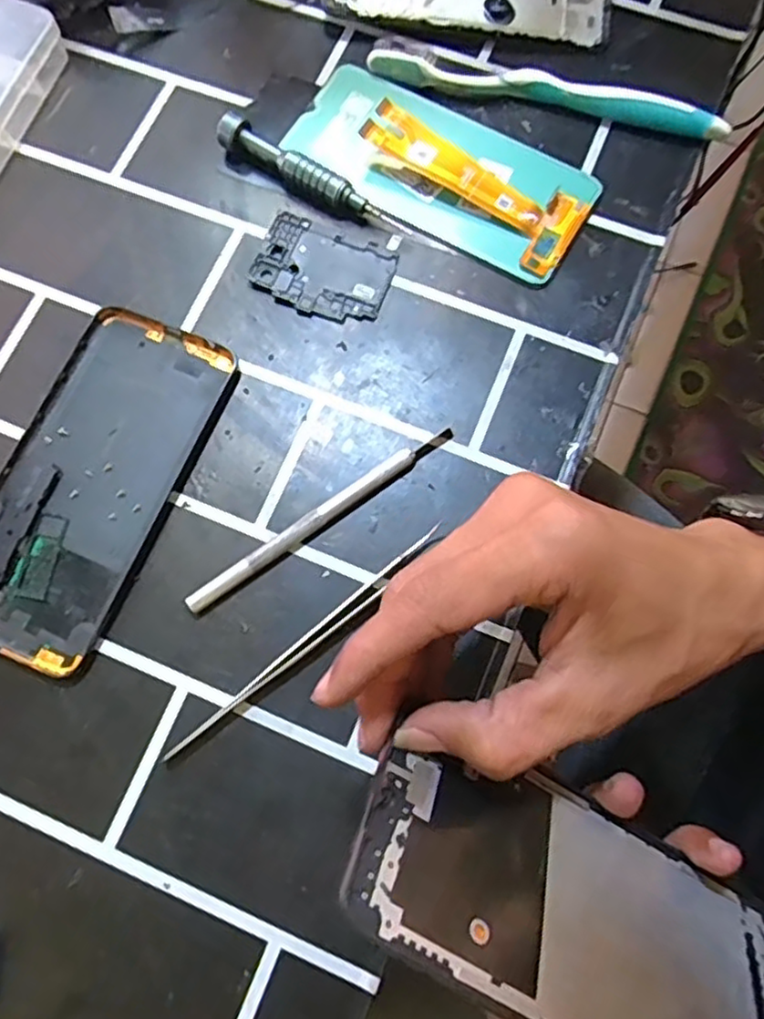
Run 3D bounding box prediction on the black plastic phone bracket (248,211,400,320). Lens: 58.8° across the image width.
[{"bbox_3d":[-0.029,-0.118,0.333,0.066,0.005,0.044,20,76,6],"label":"black plastic phone bracket"}]

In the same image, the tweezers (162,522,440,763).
[{"bbox_3d":[-0.030,0.056,0.287,0.146,0.005,0.007,-39,76,-9],"label":"tweezers"}]

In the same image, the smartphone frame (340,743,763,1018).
[{"bbox_3d":[0.066,0.123,0.202,0.159,0.004,0.069,31,37,-7],"label":"smartphone frame"}]

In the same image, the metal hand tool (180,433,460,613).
[{"bbox_3d":[-0.025,0.002,0.299,0.137,0.008,0.008,-35,77,-8],"label":"metal hand tool"}]

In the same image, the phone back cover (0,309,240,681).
[{"bbox_3d":[-0.132,-0.014,0.306,0.075,0.005,0.161,22,76,7],"label":"phone back cover"}]

